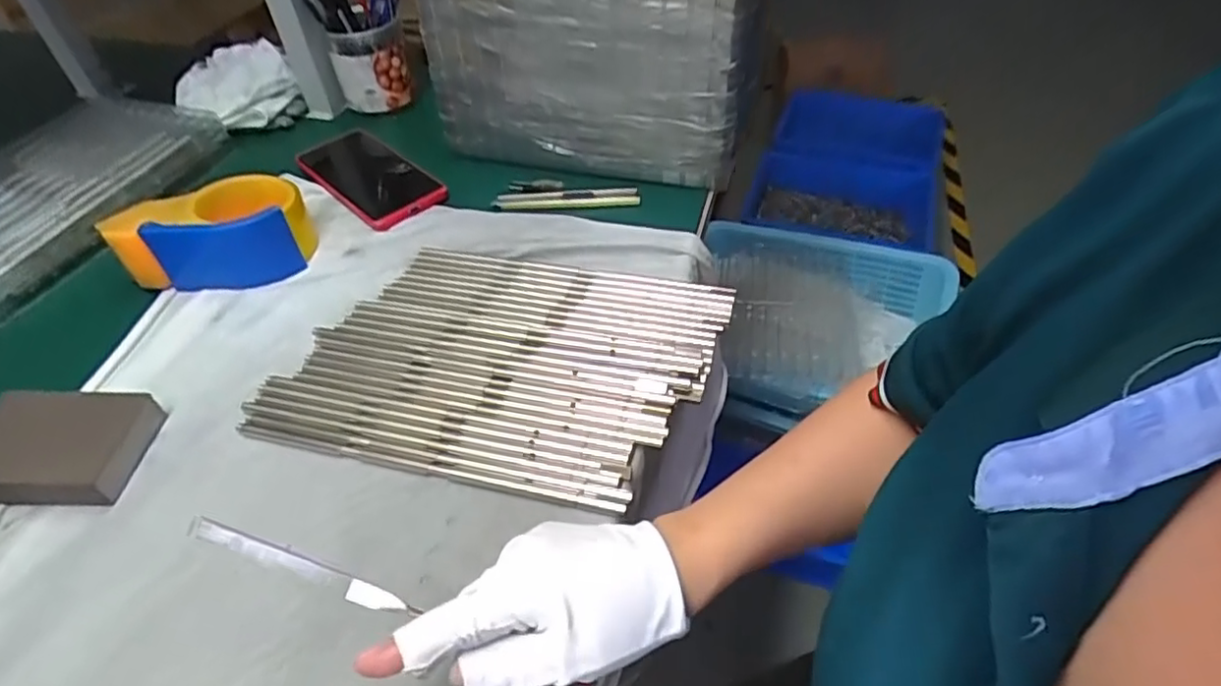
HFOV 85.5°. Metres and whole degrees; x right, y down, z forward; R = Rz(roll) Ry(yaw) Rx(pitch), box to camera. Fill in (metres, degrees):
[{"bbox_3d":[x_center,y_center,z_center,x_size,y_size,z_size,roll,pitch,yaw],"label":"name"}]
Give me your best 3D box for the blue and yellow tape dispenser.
[{"bbox_3d":[-0.316,-0.090,0.531,0.133,0.059,0.067,-6,46,-4],"label":"blue and yellow tape dispenser"}]

